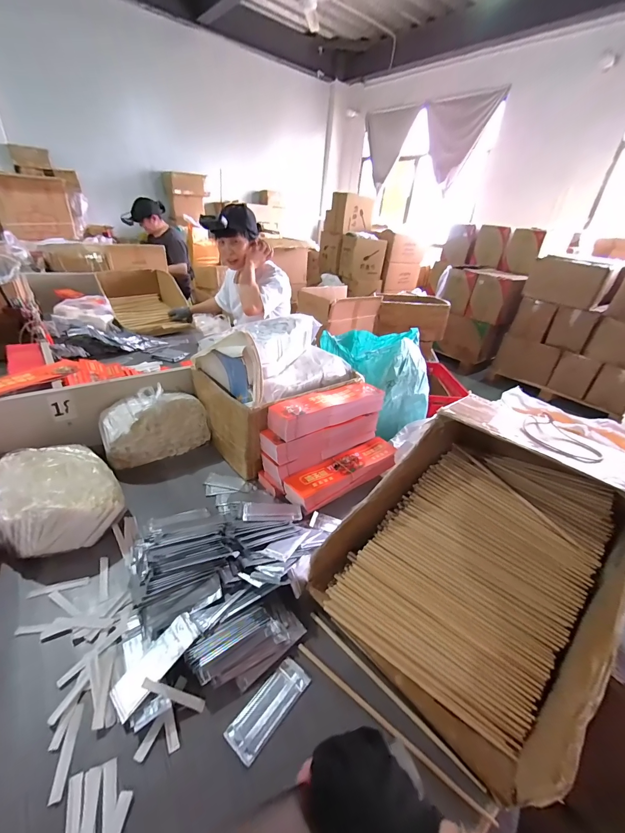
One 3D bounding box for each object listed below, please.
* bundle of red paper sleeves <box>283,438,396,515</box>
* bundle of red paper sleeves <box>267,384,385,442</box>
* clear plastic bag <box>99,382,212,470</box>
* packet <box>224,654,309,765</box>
[{"bbox_3d":[0.090,0.141,0.877,0.348,0.048,0.107,-19,39,-36],"label":"bundle of red paper sleeves"},{"bbox_3d":[0.047,-0.024,0.865,0.332,0.060,0.087,-19,39,-36],"label":"bundle of red paper sleeves"},{"bbox_3d":[-0.419,0.019,0.899,0.254,0.166,0.089,-16,37,-33],"label":"clear plastic bag"},{"bbox_3d":[-0.060,0.404,0.471,0.049,0.005,0.123,27,36,31],"label":"packet"}]

